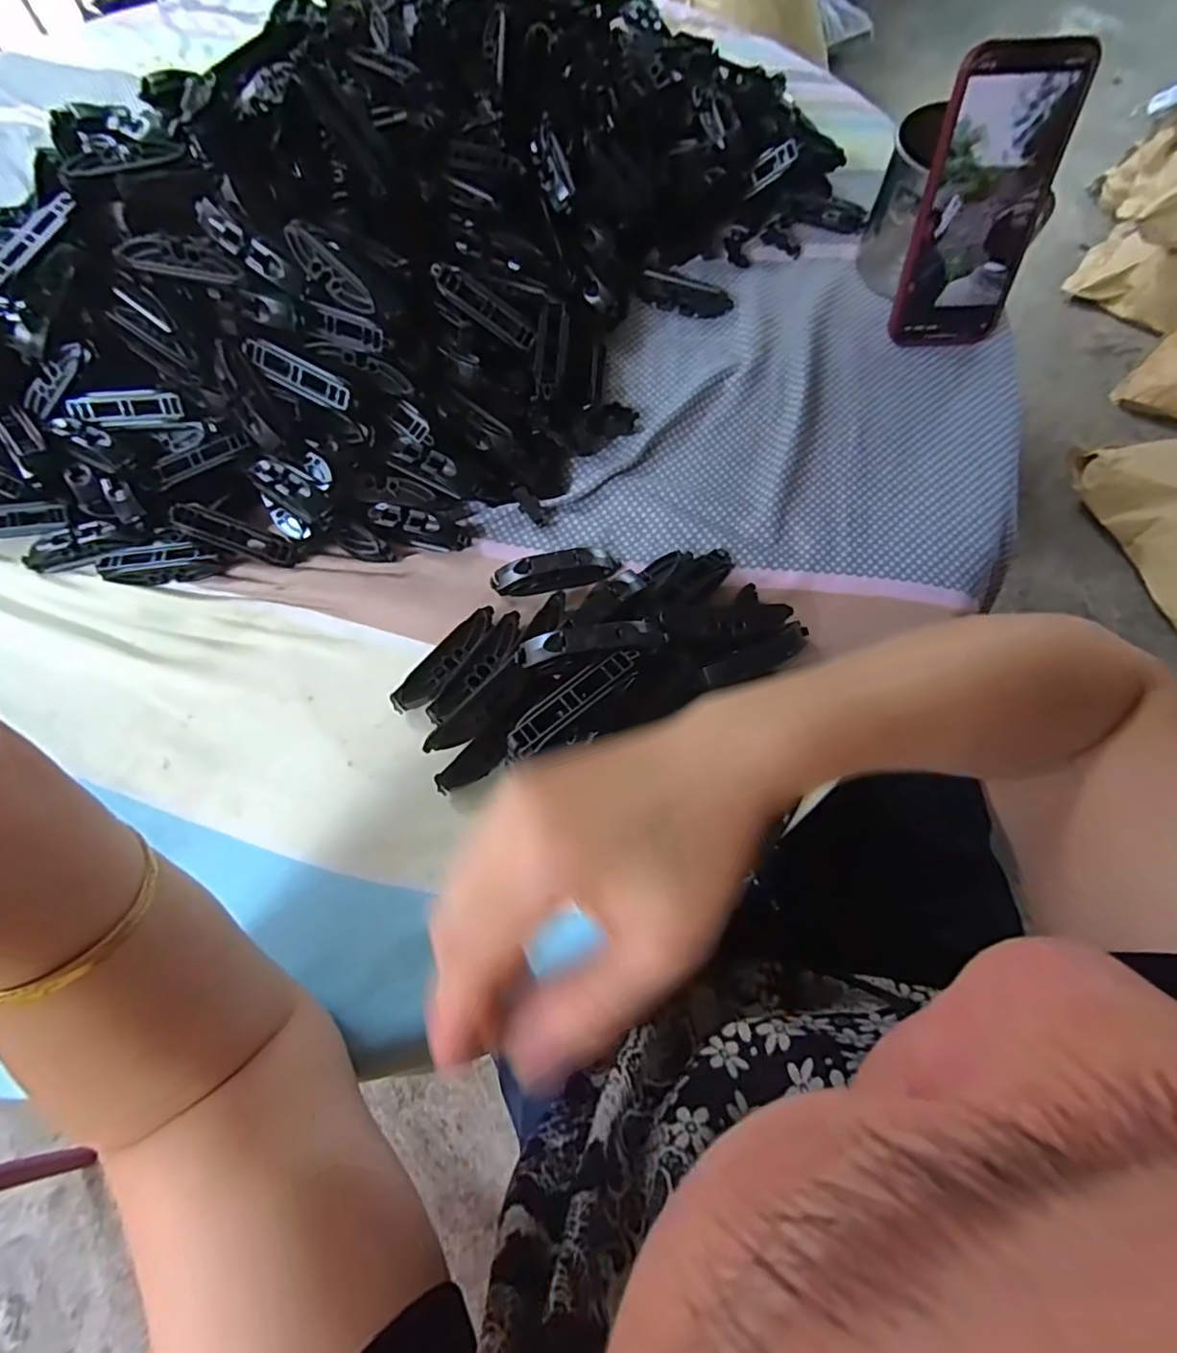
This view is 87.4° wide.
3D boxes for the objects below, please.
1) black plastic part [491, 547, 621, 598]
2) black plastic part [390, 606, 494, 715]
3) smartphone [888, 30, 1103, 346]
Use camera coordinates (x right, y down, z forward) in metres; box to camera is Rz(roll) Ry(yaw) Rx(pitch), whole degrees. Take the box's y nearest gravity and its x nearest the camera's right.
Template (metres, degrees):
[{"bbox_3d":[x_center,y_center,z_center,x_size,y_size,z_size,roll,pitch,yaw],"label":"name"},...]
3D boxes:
[{"bbox_3d":[-0.021,-0.068,0.392,0.079,0.021,0.027,-16,69,-5],"label":"black plastic part"},{"bbox_3d":[-0.084,-0.010,0.368,0.020,0.010,0.080,37,74,14],"label":"black plastic part"},{"bbox_3d":[0.258,-0.307,0.405,0.072,0.157,0.012,0,44,1],"label":"smartphone"}]

